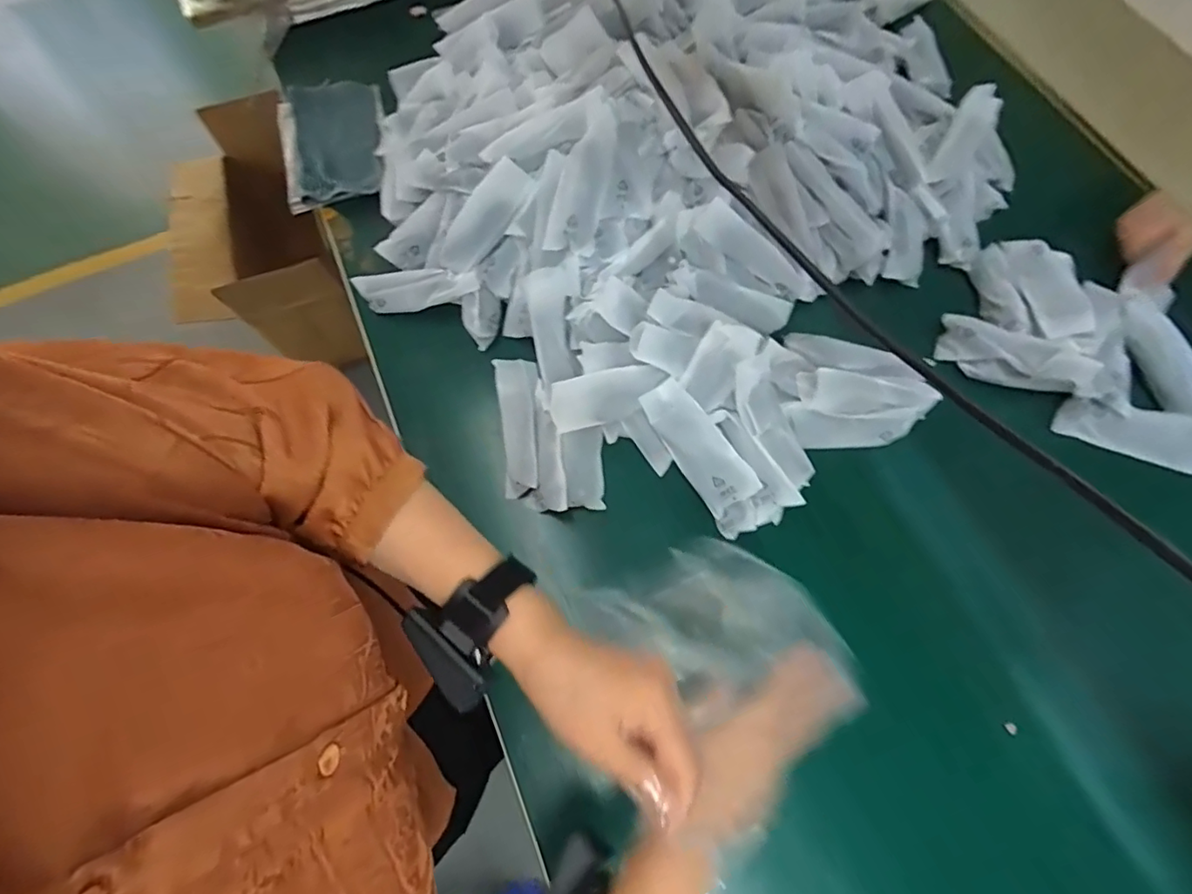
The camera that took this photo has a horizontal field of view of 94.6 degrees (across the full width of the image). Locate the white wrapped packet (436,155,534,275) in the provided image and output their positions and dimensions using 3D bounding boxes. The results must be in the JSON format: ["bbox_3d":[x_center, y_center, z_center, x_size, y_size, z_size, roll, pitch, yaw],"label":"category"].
[{"bbox_3d":[-0.130,-0.261,0.633,0.055,0.009,0.139,43,109,-9],"label":"white wrapped packet"}]

